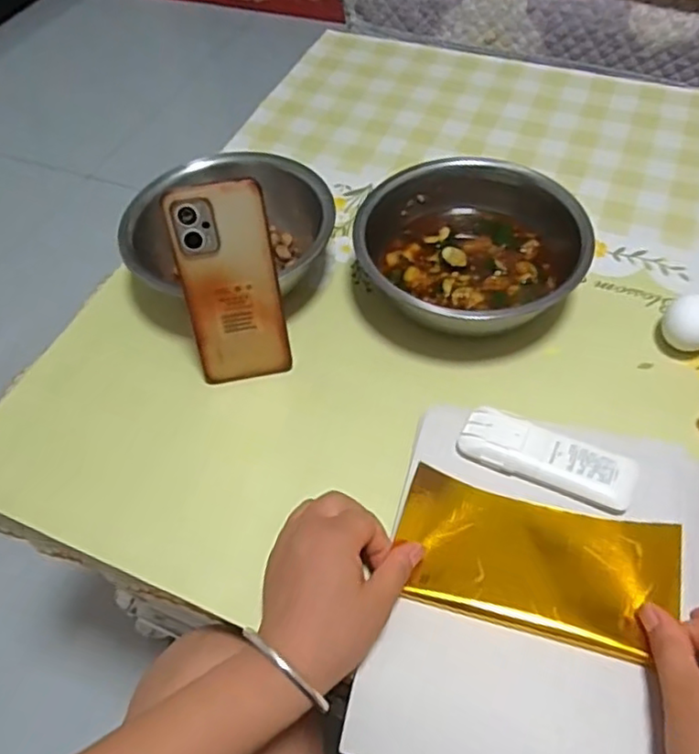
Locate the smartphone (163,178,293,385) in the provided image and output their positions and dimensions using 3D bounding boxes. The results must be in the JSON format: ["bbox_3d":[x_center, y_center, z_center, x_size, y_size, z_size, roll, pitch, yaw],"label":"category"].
[{"bbox_3d":[-0.095,-0.071,0.510,0.074,0.163,0.013,-8,28,-1],"label":"smartphone"}]

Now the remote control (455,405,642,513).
[{"bbox_3d":[0.145,0.058,0.467,0.124,0.012,0.044,20,59,17],"label":"remote control"}]

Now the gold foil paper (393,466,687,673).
[{"bbox_3d":[0.121,0.123,0.421,0.175,0.019,0.093,14,57,13],"label":"gold foil paper"}]

